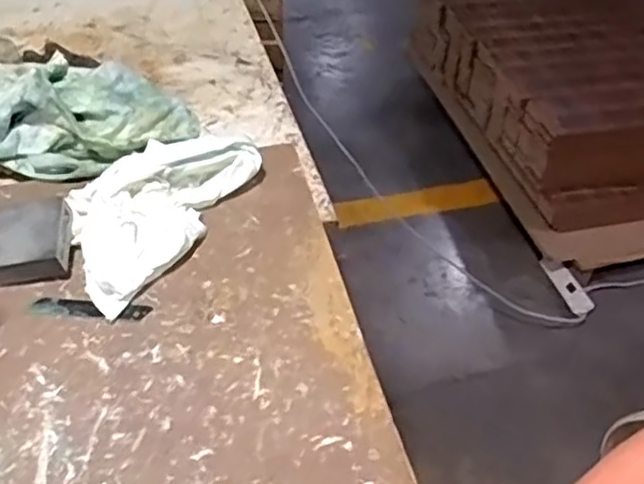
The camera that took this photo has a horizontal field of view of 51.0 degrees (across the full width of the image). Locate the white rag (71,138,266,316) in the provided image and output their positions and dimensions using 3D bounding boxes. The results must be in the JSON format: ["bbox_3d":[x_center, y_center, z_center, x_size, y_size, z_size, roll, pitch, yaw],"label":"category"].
[{"bbox_3d":[-0.160,-0.036,0.628,0.128,0.047,0.219,23,47,22],"label":"white rag"}]

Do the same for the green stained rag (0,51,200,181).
[{"bbox_3d":[-0.298,-0.142,0.720,0.301,0.094,0.156,4,43,3],"label":"green stained rag"}]

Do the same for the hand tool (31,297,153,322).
[{"bbox_3d":[-0.194,0.056,0.562,0.099,0.005,0.021,4,43,3],"label":"hand tool"}]

